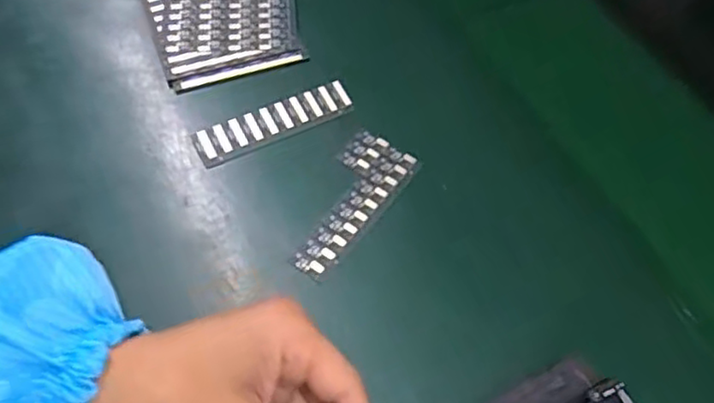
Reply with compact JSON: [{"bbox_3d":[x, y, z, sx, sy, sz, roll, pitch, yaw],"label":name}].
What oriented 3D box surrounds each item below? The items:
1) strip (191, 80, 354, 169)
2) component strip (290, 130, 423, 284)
[{"bbox_3d":[-0.050,-0.050,0.413,0.102,0.006,0.025,-22,61,-19],"label":"strip"},{"bbox_3d":[-0.006,-0.001,0.384,0.041,0.004,0.099,32,59,15],"label":"component strip"}]

